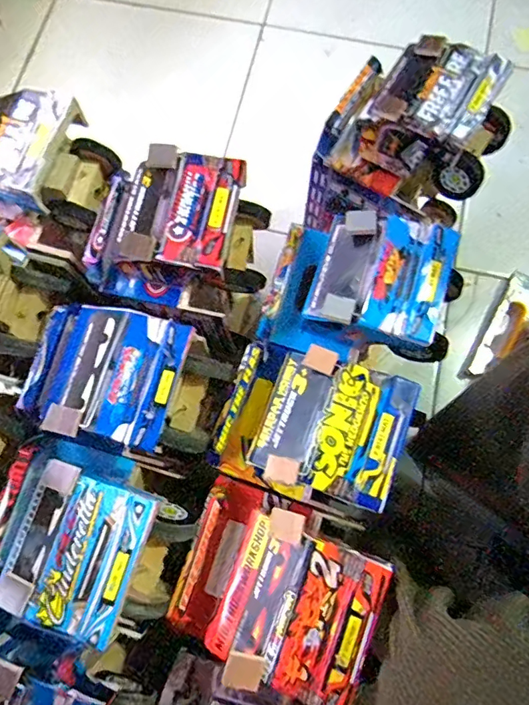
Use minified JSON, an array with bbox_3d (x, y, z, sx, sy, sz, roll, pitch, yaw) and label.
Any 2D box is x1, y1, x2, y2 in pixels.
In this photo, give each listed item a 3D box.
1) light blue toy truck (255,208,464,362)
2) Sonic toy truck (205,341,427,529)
[{"bbox_3d":[0.081,-0.060,0.427,0.146,0.122,0.126,16,77,5],"label":"light blue toy truck"},{"bbox_3d":[0.039,0.063,0.403,0.149,0.130,0.123,22,77,7],"label":"Sonic toy truck"}]

